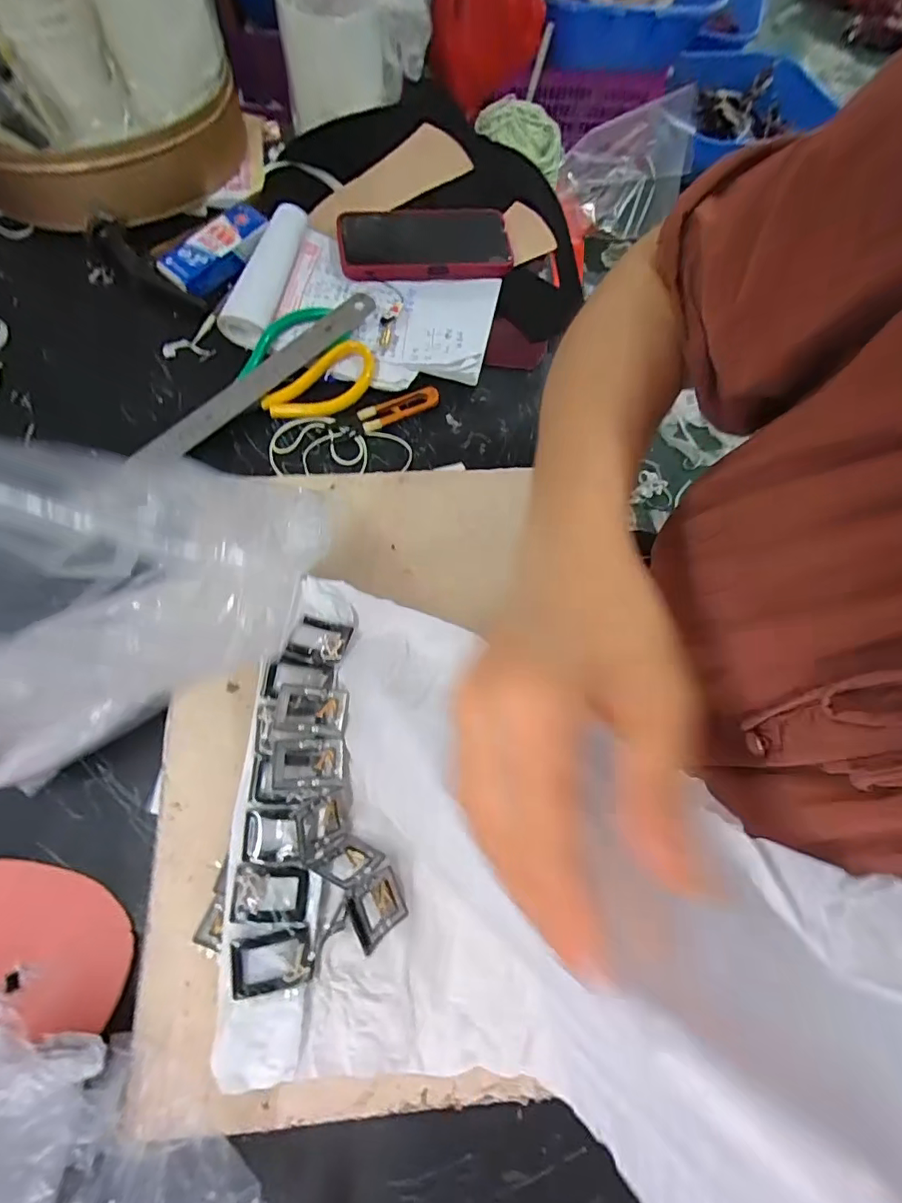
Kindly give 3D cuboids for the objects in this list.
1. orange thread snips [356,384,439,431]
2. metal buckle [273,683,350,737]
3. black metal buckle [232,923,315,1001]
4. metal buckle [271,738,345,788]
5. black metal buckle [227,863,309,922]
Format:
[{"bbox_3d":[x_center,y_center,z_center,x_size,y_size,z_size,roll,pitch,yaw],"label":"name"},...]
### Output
[{"bbox_3d":[-0.045,-0.171,0.449,0.072,0.005,0.022,-21,73,-12],"label":"orange thread snips"},{"bbox_3d":[-0.087,0.067,0.318,0.041,0.010,0.028,7,70,-2],"label":"metal buckle"},{"bbox_3d":[-0.098,0.196,0.279,0.043,0.004,0.028,-7,71,-7],"label":"black metal buckle"},{"bbox_3d":[-0.087,0.097,0.309,0.041,0.006,0.028,-2,71,-5],"label":"metal buckle"},{"bbox_3d":[-0.103,0.165,0.290,0.041,0.004,0.028,4,70,-3],"label":"black metal buckle"}]

